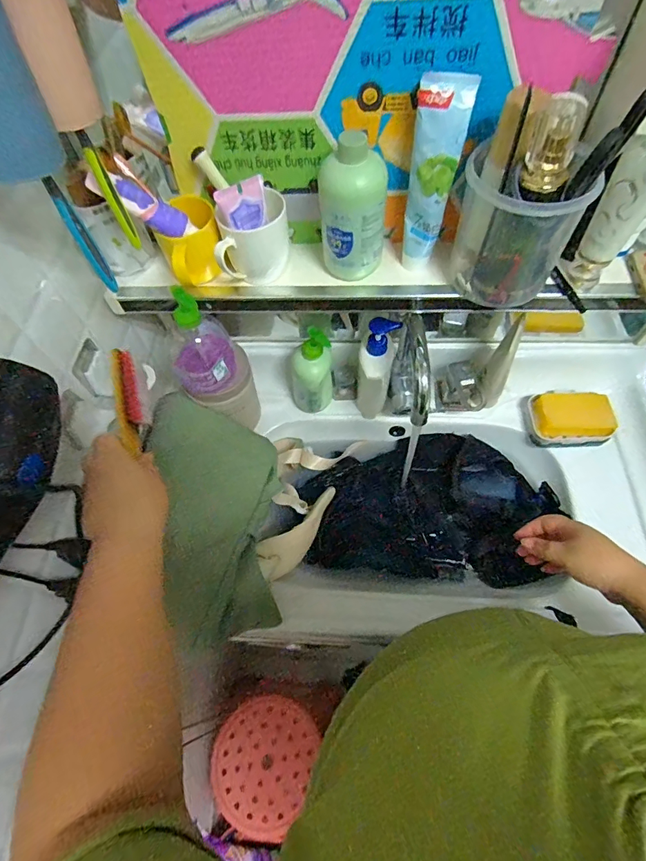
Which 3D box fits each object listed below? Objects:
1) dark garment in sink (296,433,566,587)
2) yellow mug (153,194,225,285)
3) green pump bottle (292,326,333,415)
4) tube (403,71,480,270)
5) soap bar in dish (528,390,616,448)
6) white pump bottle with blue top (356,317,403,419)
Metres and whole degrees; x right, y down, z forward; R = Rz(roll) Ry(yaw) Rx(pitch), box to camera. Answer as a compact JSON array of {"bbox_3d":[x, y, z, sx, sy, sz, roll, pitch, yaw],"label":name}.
[{"bbox_3d":[0.171,0.122,0.720,0.387,0.057,0.232,5,62,6],"label":"dark garment in sink"},{"bbox_3d":[-0.150,-0.212,0.505,0.066,0.074,0.096,-15,62,-5],"label":"yellow mug"},{"bbox_3d":[-0.018,-0.091,0.681,0.069,0.151,0.059,-6,61,1],"label":"green pump bottle"},{"bbox_3d":[0.112,-0.254,0.446,0.047,0.184,0.033,12,63,10],"label":"tube"},{"bbox_3d":[0.406,-0.023,0.703,0.128,0.043,0.090,5,62,7],"label":"soap bar in dish"},{"bbox_3d":[0.084,-0.094,0.671,0.054,0.189,0.083,12,63,10],"label":"white pump bottle with blue top"}]

